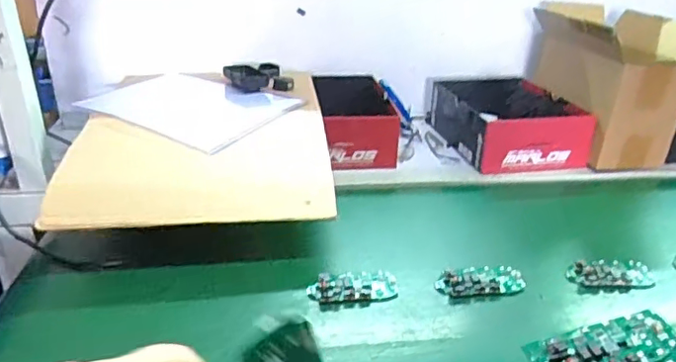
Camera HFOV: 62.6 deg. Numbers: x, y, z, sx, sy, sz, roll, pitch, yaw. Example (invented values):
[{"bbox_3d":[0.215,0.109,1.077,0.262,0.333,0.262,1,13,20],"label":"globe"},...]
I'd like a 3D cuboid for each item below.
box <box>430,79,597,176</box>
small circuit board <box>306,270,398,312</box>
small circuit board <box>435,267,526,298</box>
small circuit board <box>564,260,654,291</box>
[{"bbox_3d":[0.292,-0.114,0.983,0.192,0.095,0.261,-2,27,-9],"label":"box"},{"bbox_3d":[0.018,0.124,0.631,0.100,0.018,0.048,-4,27,-12],"label":"small circuit board"},{"bbox_3d":[0.165,0.118,0.643,0.099,0.012,0.048,-4,28,-13],"label":"small circuit board"},{"bbox_3d":[0.325,0.111,0.661,0.100,0.019,0.045,0,27,-5],"label":"small circuit board"}]

